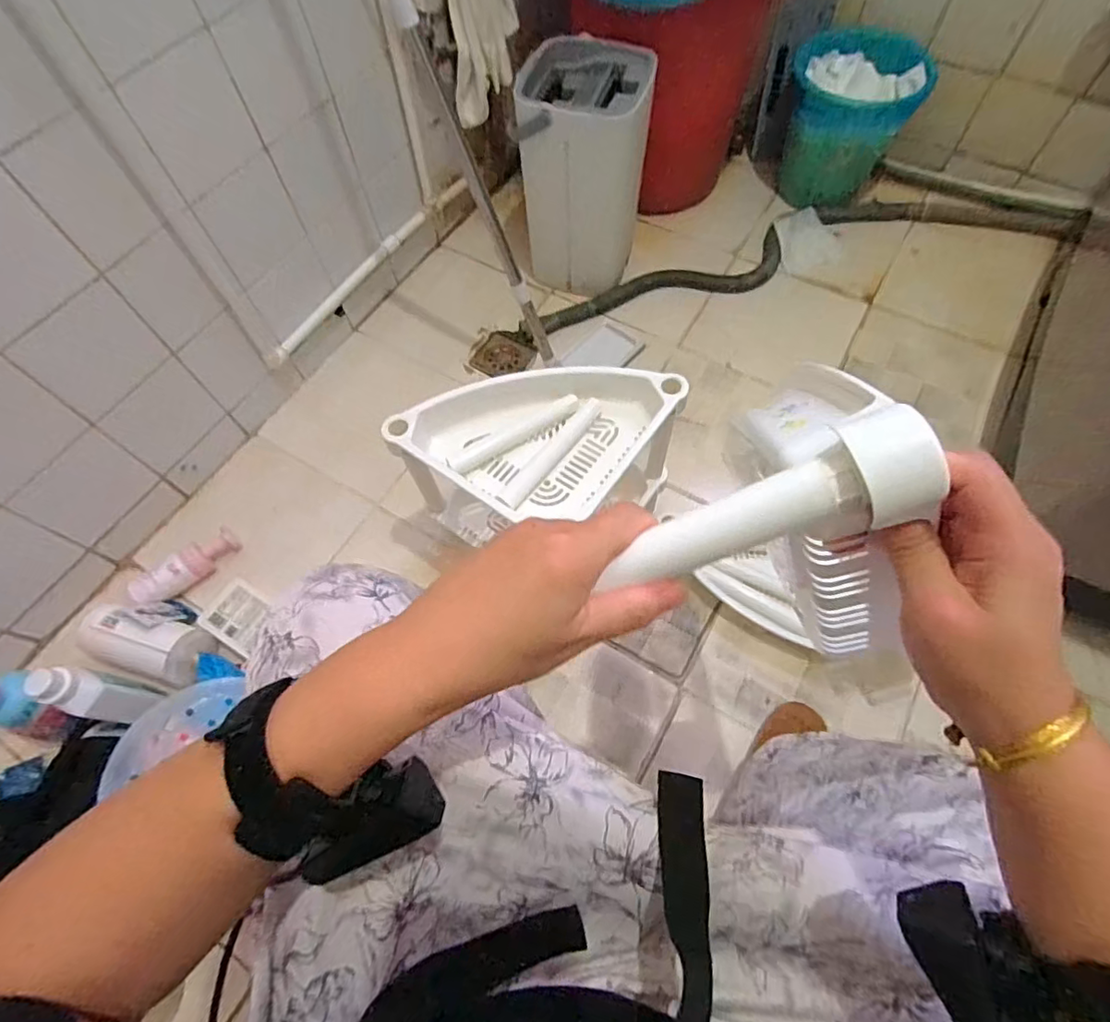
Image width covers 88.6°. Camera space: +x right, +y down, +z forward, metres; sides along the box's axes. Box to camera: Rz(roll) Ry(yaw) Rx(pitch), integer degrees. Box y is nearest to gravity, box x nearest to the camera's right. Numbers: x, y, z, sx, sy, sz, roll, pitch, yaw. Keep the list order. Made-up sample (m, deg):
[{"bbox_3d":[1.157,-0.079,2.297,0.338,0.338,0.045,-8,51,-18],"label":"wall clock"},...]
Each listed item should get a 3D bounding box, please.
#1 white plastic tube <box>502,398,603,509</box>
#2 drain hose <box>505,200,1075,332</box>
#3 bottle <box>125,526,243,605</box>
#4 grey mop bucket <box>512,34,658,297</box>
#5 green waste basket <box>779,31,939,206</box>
[{"bbox_3d":[-0.004,-0.077,0.719,0.030,0.024,0.175,35,69,17],"label":"white plastic tube"},{"bbox_3d":[0.527,-0.567,1.259,1.254,0.041,0.220,-12,64,-5],"label":"drain hose"},{"bbox_3d":[-0.603,0.094,0.939,0.046,0.051,0.170,39,70,18],"label":"bottle"},{"bbox_3d":[0.054,-0.635,1.105,0.220,0.377,0.176,11,64,6],"label":"grey mop bucket"},{"bbox_3d":[0.627,-0.844,1.257,0.268,0.262,0.278,20,65,10],"label":"green waste basket"}]

